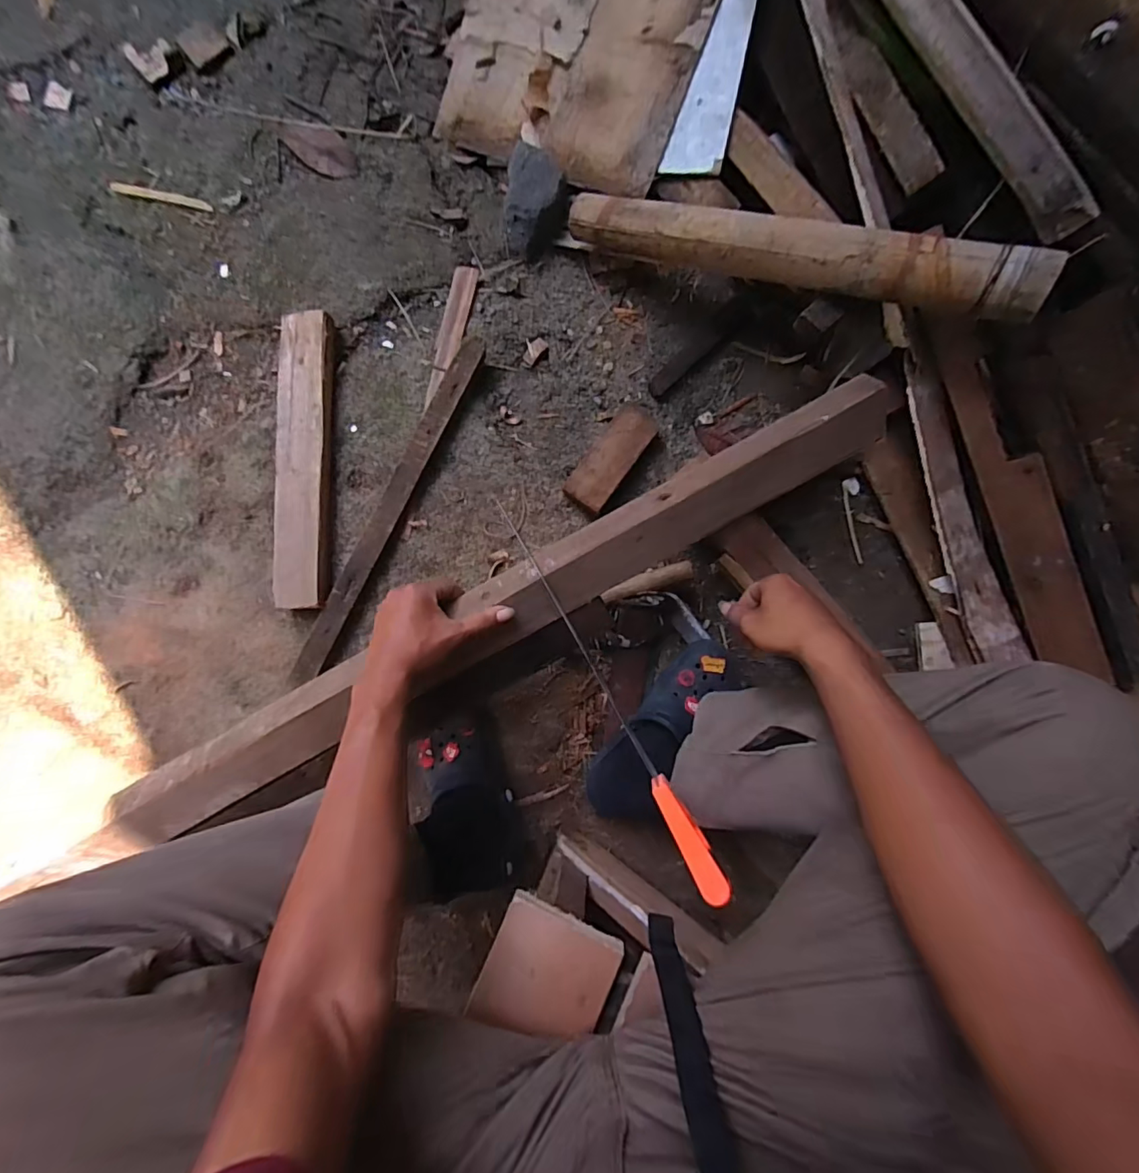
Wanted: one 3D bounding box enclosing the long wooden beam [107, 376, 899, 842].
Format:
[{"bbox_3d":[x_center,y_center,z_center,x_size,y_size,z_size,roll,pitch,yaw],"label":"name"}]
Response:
[{"bbox_3d":[-0.054,0.024,0.552,0.864,0.063,0.078,-29,88,-1],"label":"long wooden beam"}]

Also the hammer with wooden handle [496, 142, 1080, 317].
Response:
[{"bbox_3d":[0.187,-0.402,0.616,0.627,0.077,0.103,25,87,21],"label":"hammer with wooden handle"}]

